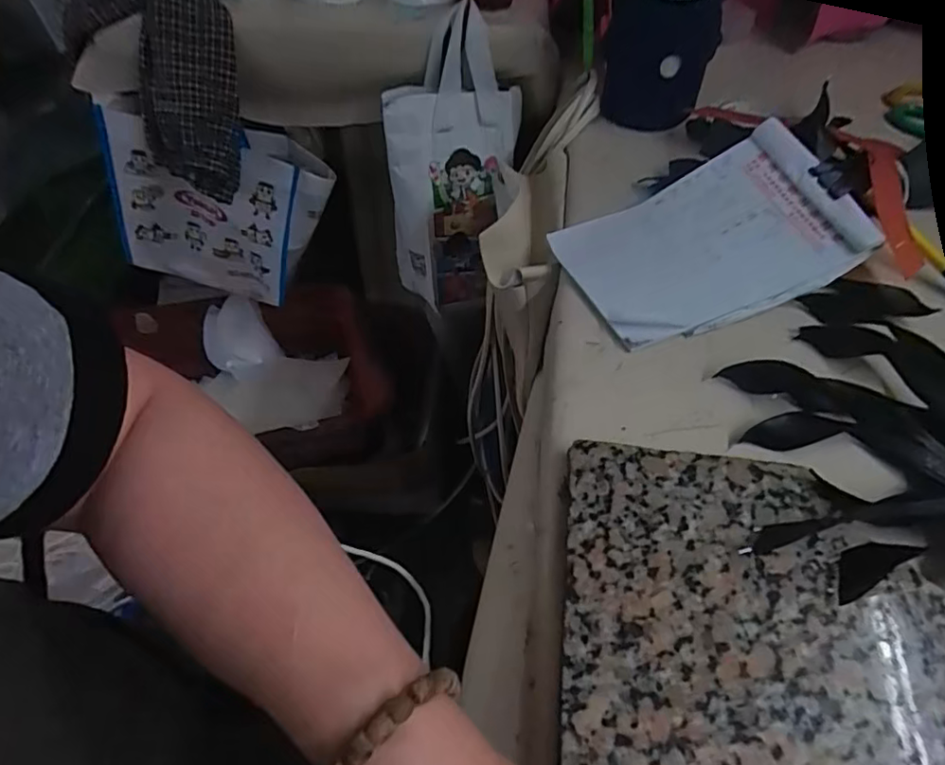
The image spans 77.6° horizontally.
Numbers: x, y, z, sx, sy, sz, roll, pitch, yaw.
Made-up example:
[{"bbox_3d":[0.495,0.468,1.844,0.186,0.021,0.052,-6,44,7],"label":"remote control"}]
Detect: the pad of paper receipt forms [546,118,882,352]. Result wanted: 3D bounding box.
[{"bbox_3d":[0.183,-0.114,0.447,0.229,0.046,0.135,-19,52,-13],"label":"pad of paper receipt forms"}]

